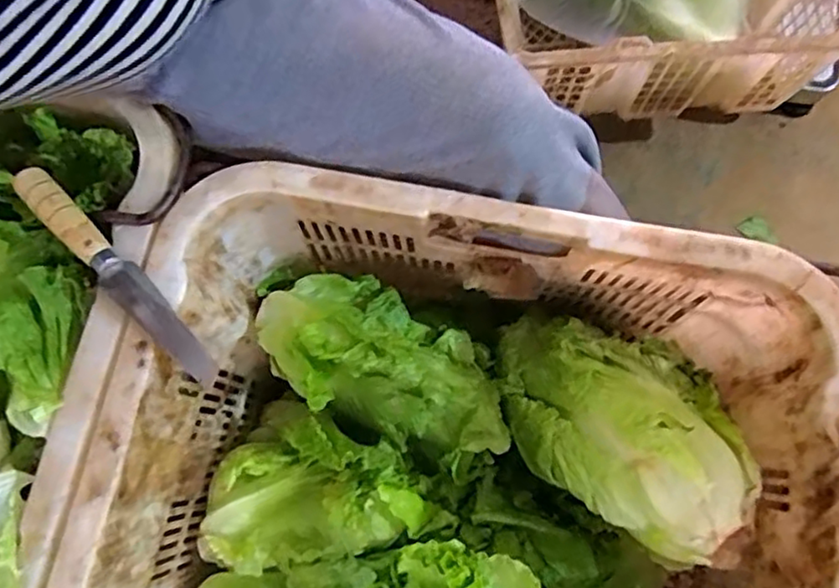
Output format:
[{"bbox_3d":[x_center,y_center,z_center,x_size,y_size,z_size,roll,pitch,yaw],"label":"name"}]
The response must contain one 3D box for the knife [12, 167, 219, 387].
[{"bbox_3d":[-0.207,-0.014,0.443,0.193,0.027,0.026,43,80,12],"label":"knife"}]

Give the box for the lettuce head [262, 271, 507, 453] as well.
[{"bbox_3d":[-0.036,0.054,0.538,0.244,0.078,0.113,34,78,10],"label":"lettuce head"}]

